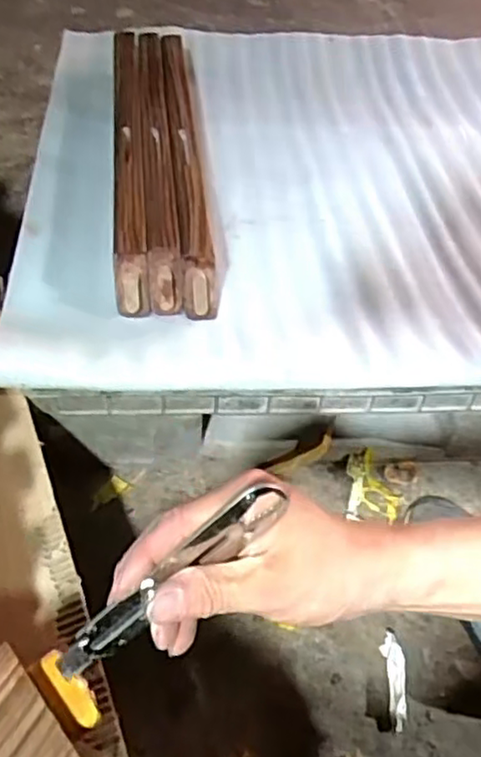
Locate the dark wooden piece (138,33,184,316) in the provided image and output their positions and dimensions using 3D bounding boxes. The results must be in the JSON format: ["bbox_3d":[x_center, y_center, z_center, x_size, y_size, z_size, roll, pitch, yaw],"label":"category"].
[{"bbox_3d":[-0.127,-0.356,1.006,0.044,0.067,0.686,-3,50,-7],"label":"dark wooden piece"}]

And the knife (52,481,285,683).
[{"bbox_3d":[-0.037,0.103,0.334,0.143,0.022,0.012,-40,57,8],"label":"knife"}]

